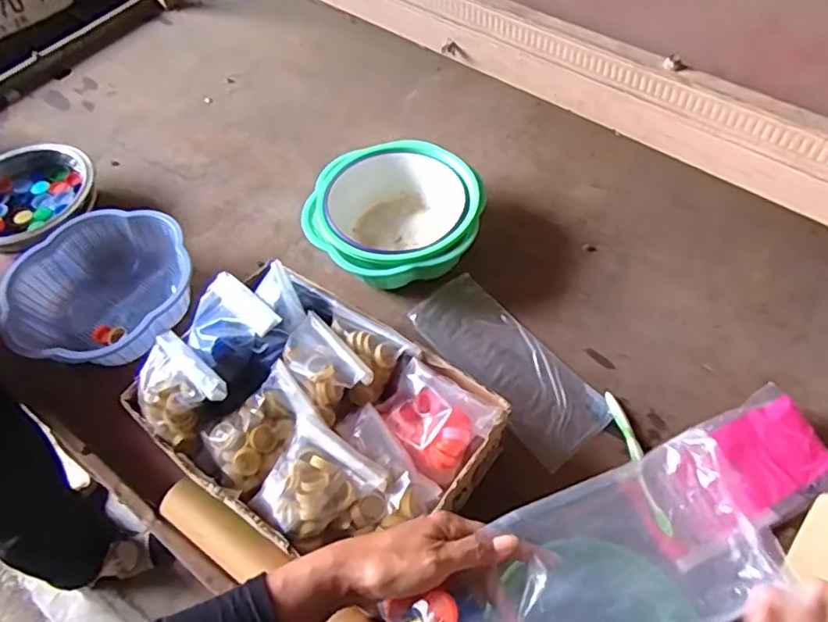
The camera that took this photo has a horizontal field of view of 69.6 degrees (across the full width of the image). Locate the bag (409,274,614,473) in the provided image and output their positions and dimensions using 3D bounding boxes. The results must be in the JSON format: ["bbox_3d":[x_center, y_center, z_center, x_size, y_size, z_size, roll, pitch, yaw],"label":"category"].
[{"bbox_3d":[0.126,0.072,0.816,0.118,0.011,0.291,-34,61,-20],"label":"bag"}]

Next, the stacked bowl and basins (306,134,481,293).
[{"bbox_3d":[-0.028,-0.136,0.893,0.242,0.102,0.220,-1,55,1],"label":"stacked bowl and basins"}]

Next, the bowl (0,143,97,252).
[{"bbox_3d":[-0.615,-0.173,0.980,0.191,0.087,0.223,-24,58,-14],"label":"bowl"}]

